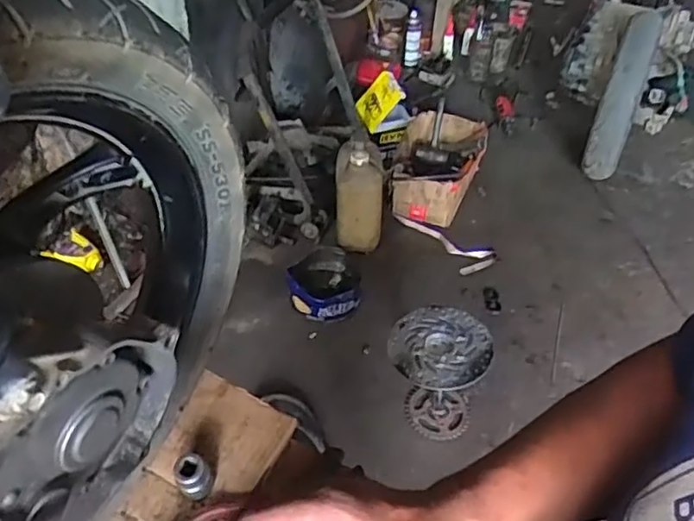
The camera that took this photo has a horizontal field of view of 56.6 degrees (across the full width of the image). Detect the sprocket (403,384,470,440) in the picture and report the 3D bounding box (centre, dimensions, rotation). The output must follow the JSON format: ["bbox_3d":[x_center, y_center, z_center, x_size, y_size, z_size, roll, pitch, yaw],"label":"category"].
[{"bbox_3d":[0.205,0.352,1.481,0.147,0.022,0.125,5,49,13],"label":"sprocket"}]

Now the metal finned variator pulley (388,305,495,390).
[{"bbox_3d":[0.186,0.175,1.317,0.202,0.030,0.192,-25,48,-14],"label":"metal finned variator pulley"}]

